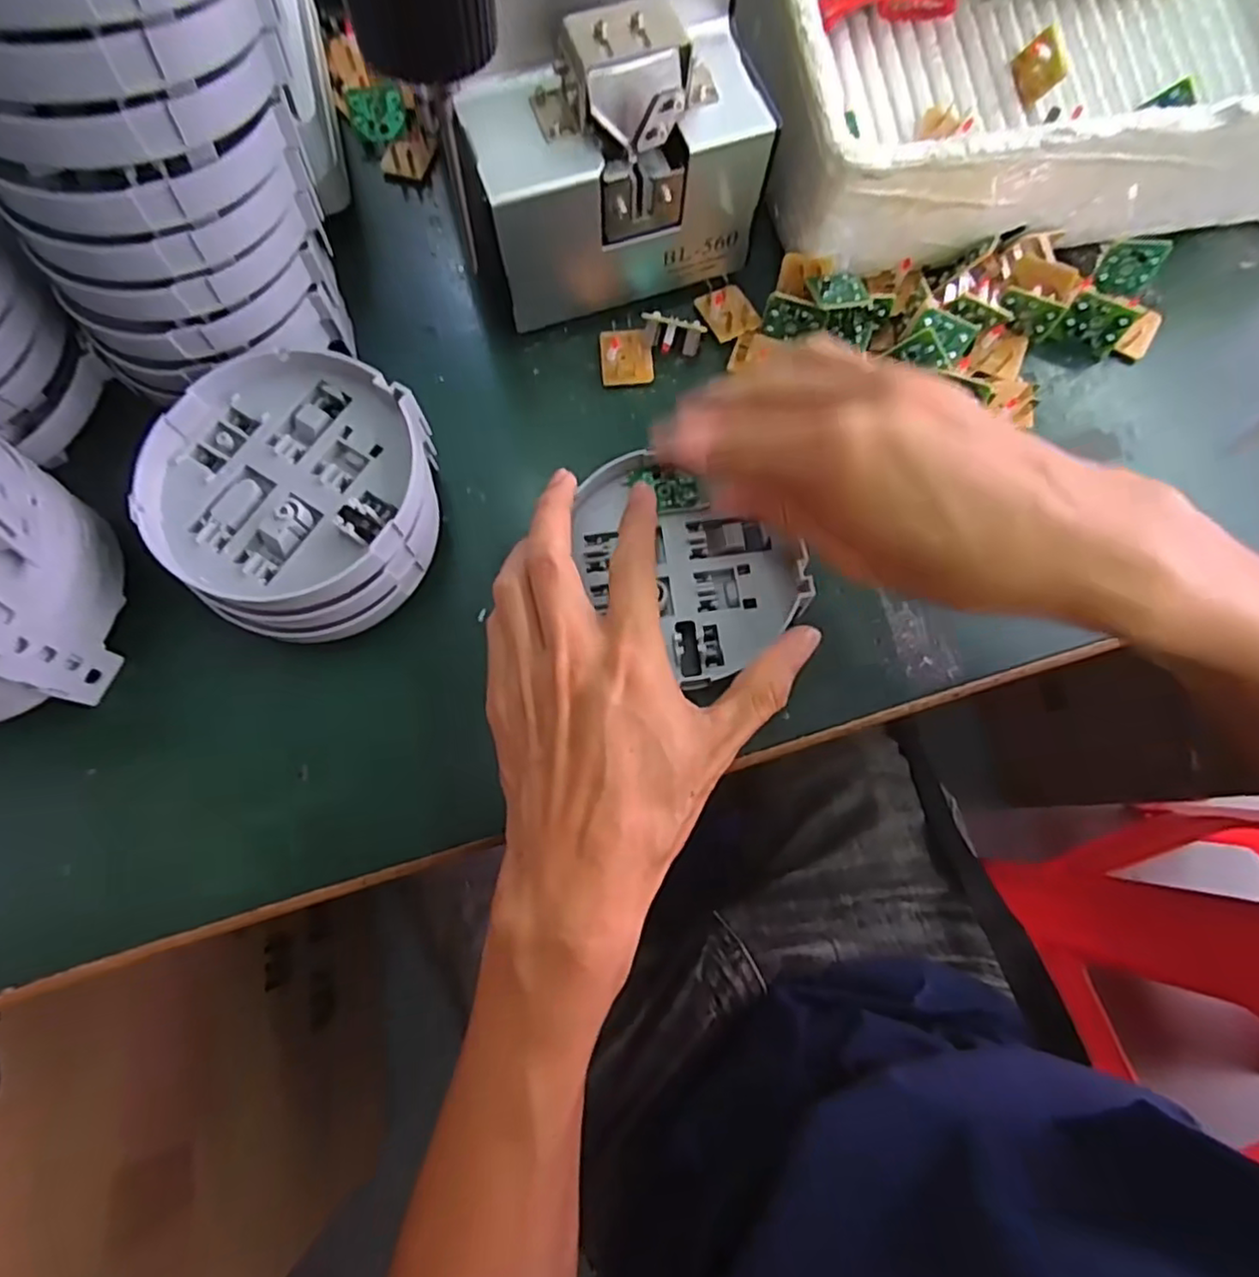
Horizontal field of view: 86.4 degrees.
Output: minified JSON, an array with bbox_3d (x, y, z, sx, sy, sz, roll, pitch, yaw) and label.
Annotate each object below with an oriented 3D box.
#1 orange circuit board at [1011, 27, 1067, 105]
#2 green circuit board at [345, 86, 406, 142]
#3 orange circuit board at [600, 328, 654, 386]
[{"bbox_3d":[0.208,-0.291,0.342,0.005,0.020,0.026,-23,91,-38],"label":"orange circuit board"},{"bbox_3d":[-0.135,-0.281,0.360,0.028,0.022,0.006,-20,40,-17],"label":"green circuit board"},{"bbox_3d":[-0.001,-0.138,0.329,0.025,0.007,0.028,-4,74,-2],"label":"orange circuit board"}]

